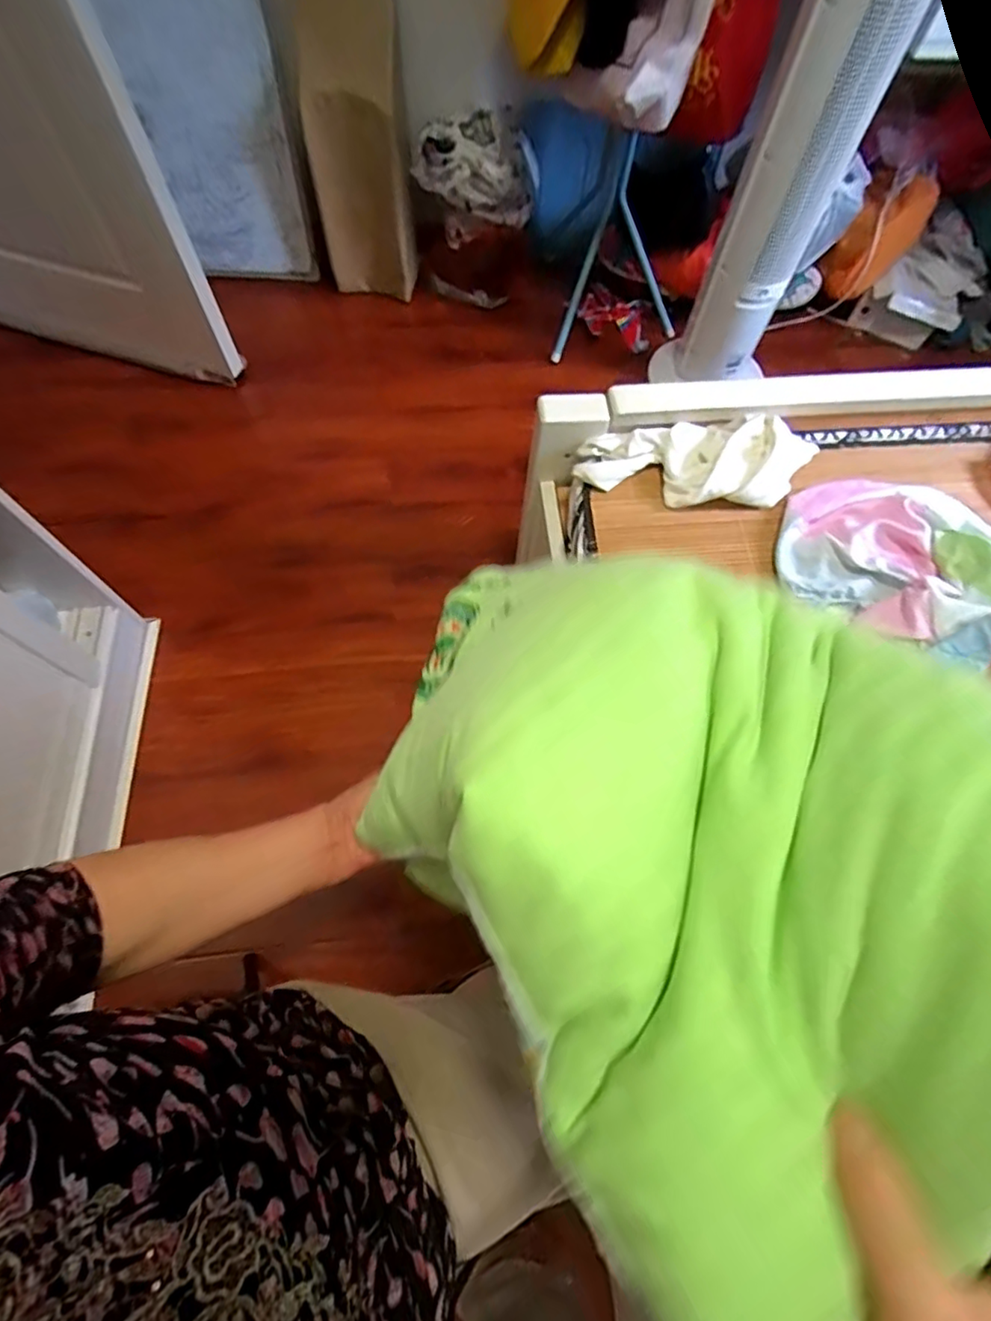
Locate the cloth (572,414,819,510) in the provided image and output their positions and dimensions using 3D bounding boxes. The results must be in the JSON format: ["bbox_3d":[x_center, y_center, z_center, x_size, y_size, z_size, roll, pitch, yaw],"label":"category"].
[{"bbox_3d":[0.286,-0.270,0.795,0.342,0.052,0.117,-3,69,-3],"label":"cloth"}]

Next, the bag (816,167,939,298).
[{"bbox_3d":[0.916,-1.012,1.404,0.162,0.191,0.223,32,71,10],"label":"bag"}]

